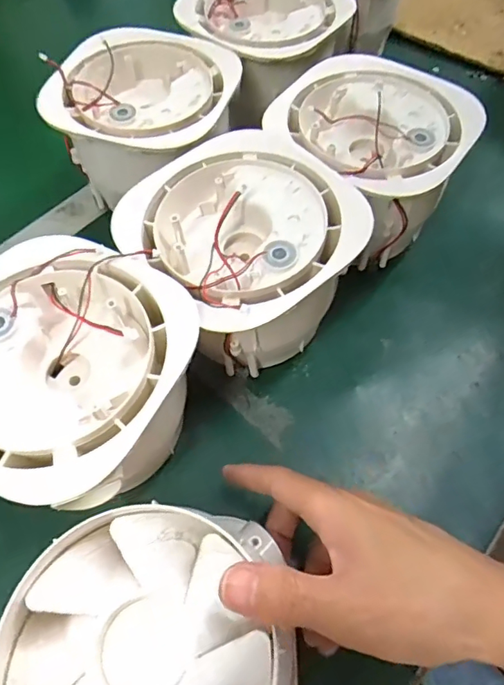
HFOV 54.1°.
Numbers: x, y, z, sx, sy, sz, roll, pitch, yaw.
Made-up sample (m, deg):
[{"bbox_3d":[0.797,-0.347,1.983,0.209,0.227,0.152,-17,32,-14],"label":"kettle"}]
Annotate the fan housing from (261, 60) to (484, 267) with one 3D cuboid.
[{"bbox_3d":[0.093,-0.141,0.401,0.136,0.107,0.136,0,60,0],"label":"fan housing"}]

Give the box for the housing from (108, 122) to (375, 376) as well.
[{"bbox_3d":[-0.001,-0.052,0.346,0.134,0.104,0.144,0,60,0],"label":"housing"}]

